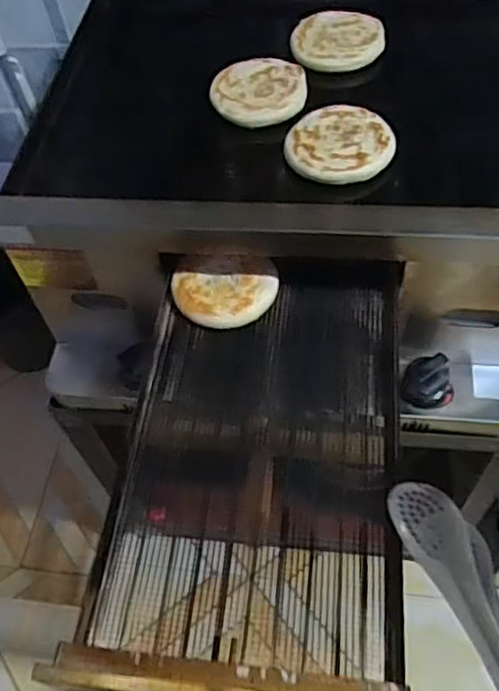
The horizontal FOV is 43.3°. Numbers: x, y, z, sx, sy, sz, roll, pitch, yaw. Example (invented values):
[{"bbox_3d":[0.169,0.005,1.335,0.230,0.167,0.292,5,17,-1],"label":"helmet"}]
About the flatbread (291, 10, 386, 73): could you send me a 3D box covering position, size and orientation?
[{"bbox_3d":[0.123,-0.428,0.875,0.123,0.019,0.123,-2,59,3],"label":"flatbread"}]

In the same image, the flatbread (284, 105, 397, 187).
[{"bbox_3d":[0.109,-0.244,0.749,0.124,0.015,0.125,-2,56,3],"label":"flatbread"}]

